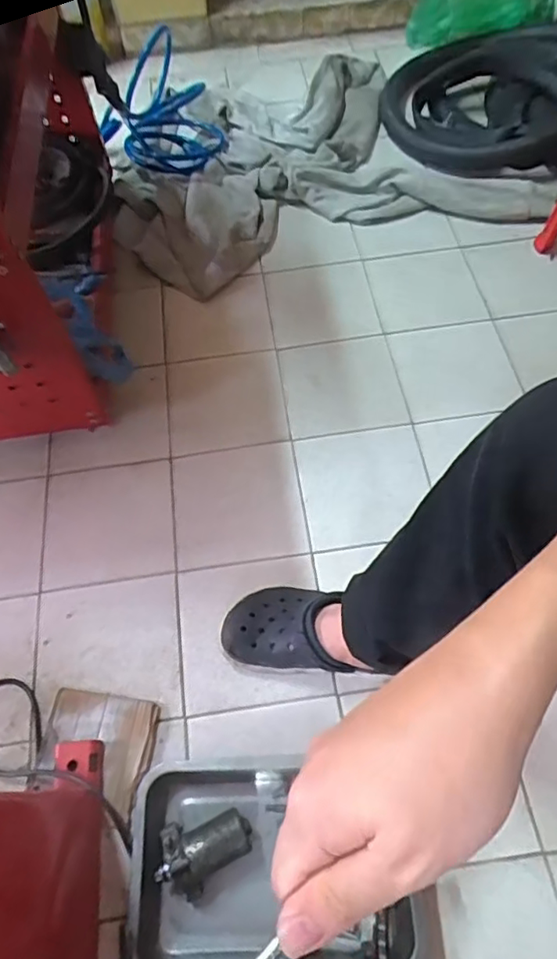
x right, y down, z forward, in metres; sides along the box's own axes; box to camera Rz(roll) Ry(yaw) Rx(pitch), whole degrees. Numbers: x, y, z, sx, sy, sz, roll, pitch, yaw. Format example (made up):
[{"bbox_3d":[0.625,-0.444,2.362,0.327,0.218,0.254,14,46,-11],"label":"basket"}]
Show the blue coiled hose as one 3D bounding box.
[{"bbox_3d":[-0.267,-0.823,1.222,0.211,0.198,0.306,-36,65,-14],"label":"blue coiled hose"}]

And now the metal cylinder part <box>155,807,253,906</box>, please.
[{"bbox_3d":[-0.087,0.416,0.648,0.110,0.059,0.077,-32,64,-13],"label":"metal cylinder part"}]

